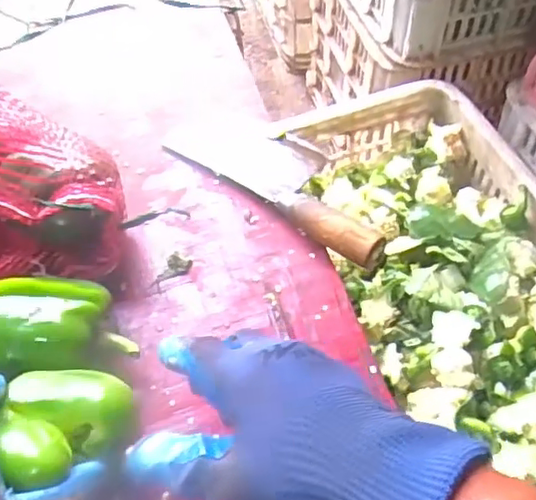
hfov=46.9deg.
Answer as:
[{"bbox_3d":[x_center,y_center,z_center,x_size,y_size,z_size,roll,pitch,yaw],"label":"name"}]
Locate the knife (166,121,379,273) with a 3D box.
[{"bbox_3d":[0.014,-0.074,0.559,0.248,0.040,0.086,36,63,24],"label":"knife"}]

